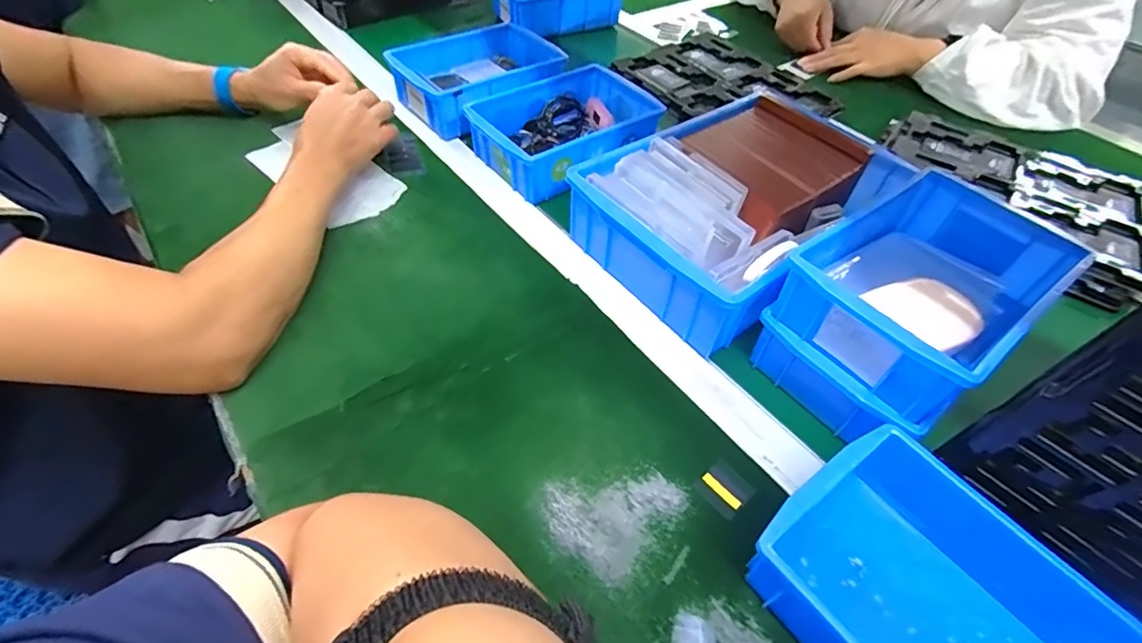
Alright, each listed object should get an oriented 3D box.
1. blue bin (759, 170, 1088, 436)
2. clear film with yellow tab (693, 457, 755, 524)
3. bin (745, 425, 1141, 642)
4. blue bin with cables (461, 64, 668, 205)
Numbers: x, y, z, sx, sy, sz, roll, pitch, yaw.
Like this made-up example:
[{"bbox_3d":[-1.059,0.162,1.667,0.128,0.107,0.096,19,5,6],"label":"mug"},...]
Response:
[{"bbox_3d":[0.262,-0.028,0.388,0.197,0.061,0.127,-30,58,-25],"label":"blue bin"},{"bbox_3d":[0.107,0.117,0.367,0.030,0.004,0.032,-38,60,-23],"label":"clear film with yellow tab"},{"bbox_3d":[0.215,0.168,0.290,0.141,0.068,0.196,-28,57,-23],"label":"bin"},{"bbox_3d":[-0.003,-0.228,0.616,0.205,0.055,0.154,-26,56,-22],"label":"blue bin with cables"}]

